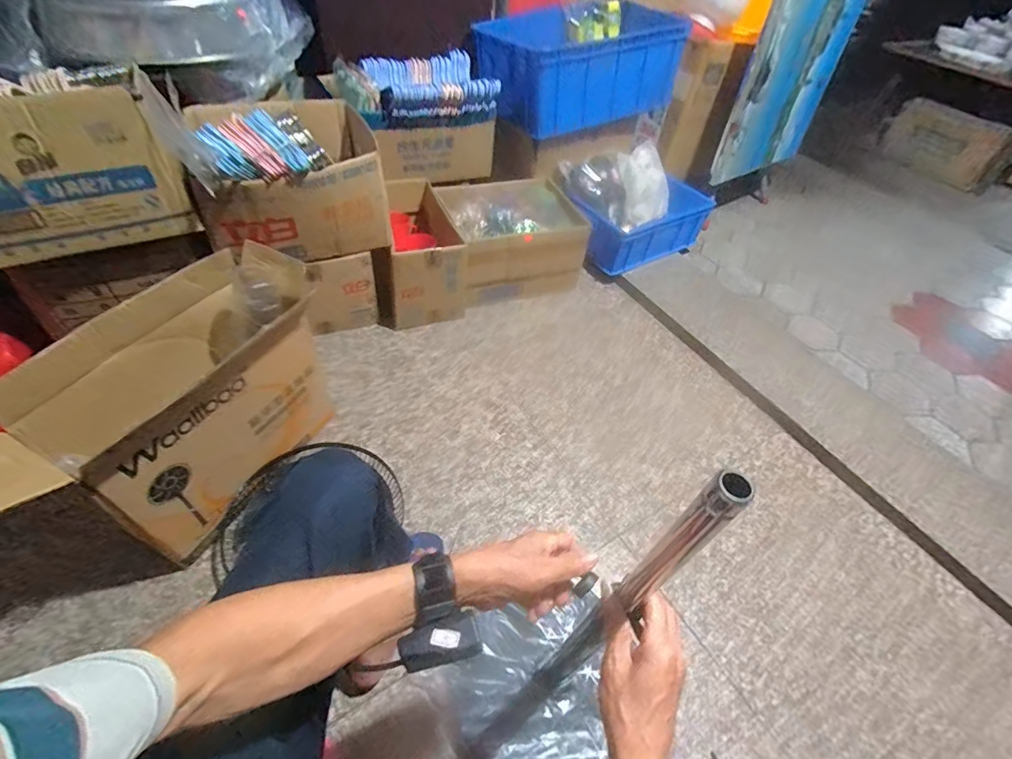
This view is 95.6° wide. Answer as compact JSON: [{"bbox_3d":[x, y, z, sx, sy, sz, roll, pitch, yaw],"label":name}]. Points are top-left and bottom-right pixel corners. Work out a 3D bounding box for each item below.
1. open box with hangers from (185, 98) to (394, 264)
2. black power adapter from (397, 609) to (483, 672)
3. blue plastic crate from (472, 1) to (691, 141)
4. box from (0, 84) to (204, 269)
[{"bbox_3d":[-0.516,-0.488,1.106,0.394,0.291,0.361,-16,54,-20],"label":"open box with hangers"},{"bbox_3d":[-0.057,0.232,0.401,0.067,0.014,0.032,-12,53,-17],"label":"black power adapter"},{"bbox_3d":[0.228,-1.060,1.543,0.656,0.273,0.371,-17,54,-21],"label":"blue plastic crate"},{"bbox_3d":[-0.784,-0.352,0.786,0.369,0.219,0.159,-26,58,-26],"label":"box"}]

